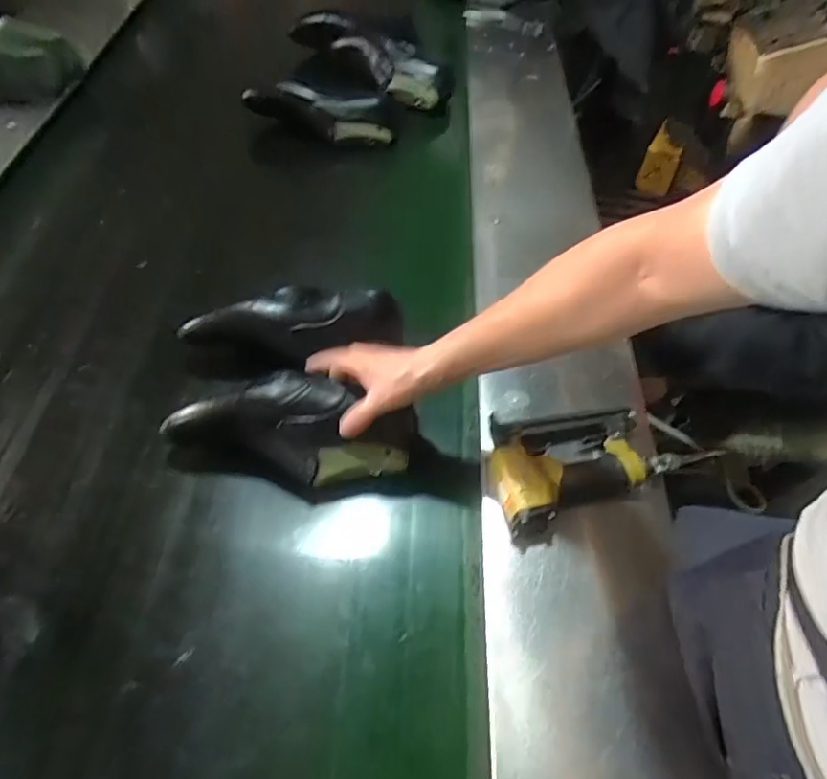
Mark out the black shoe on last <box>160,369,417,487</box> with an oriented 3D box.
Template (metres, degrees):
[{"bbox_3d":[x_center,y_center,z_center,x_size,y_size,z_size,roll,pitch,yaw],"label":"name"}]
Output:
[{"bbox_3d":[-0.137,0.045,0.621,0.279,0.086,0.100,8,52,-10],"label":"black shoe on last"}]

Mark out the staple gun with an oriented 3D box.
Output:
[{"bbox_3d":[0.183,0.092,0.636,0.198,0.076,0.151,-9,57,-13],"label":"staple gun"}]

